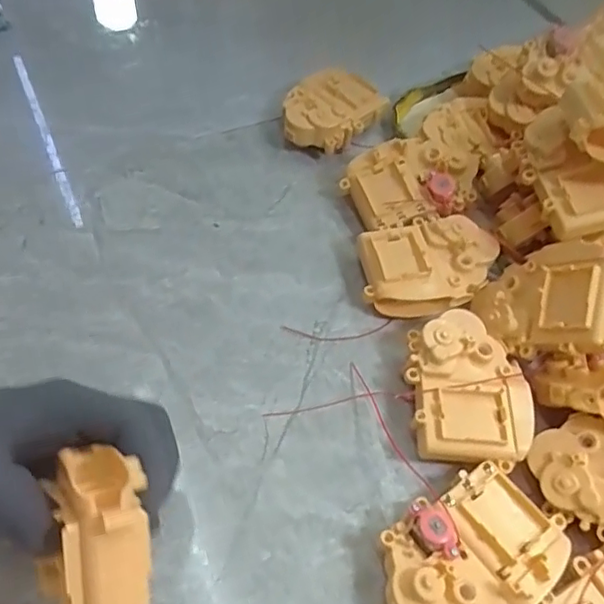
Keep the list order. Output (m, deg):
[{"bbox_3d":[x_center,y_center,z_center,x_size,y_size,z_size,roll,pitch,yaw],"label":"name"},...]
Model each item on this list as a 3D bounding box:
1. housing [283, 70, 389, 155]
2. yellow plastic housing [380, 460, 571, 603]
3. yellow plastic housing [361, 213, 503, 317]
[{"bbox_3d":[0.029,-0.164,0.531,0.089,0.042,0.068,2,54,-5],"label":"housing"},{"bbox_3d":[0.090,0.140,0.324,0.099,0.034,0.069,-27,61,-23],"label":"yellow plastic housing"},{"bbox_3d":[0.092,-0.025,0.440,0.099,0.036,0.072,0,55,-6],"label":"yellow plastic housing"}]

